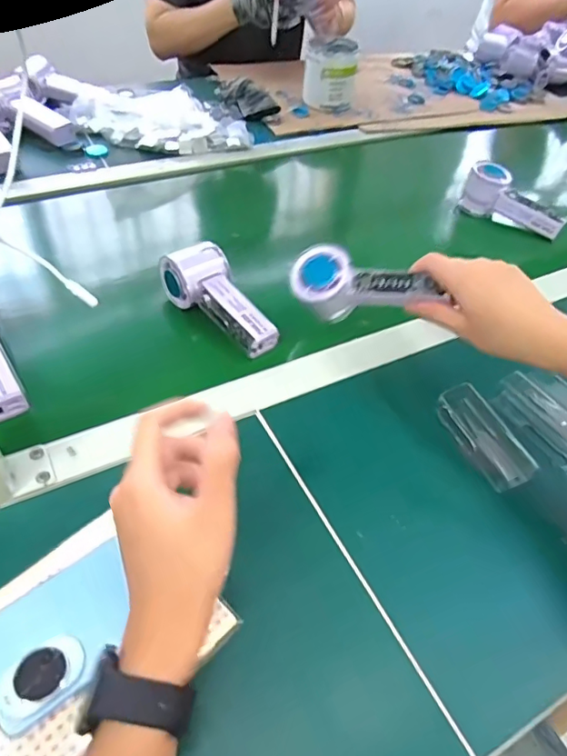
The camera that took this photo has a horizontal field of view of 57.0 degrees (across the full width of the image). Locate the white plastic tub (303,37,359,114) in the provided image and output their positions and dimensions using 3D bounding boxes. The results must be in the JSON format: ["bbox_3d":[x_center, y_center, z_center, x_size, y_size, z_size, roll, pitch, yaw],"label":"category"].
[{"bbox_3d":[0.085,-0.549,0.948,0.093,0.094,0.093,8,48,1],"label":"white plastic tub"}]

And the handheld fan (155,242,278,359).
[{"bbox_3d":[-0.063,-0.080,0.555,0.059,0.046,0.144,-36,74,-31],"label":"handheld fan"}]

